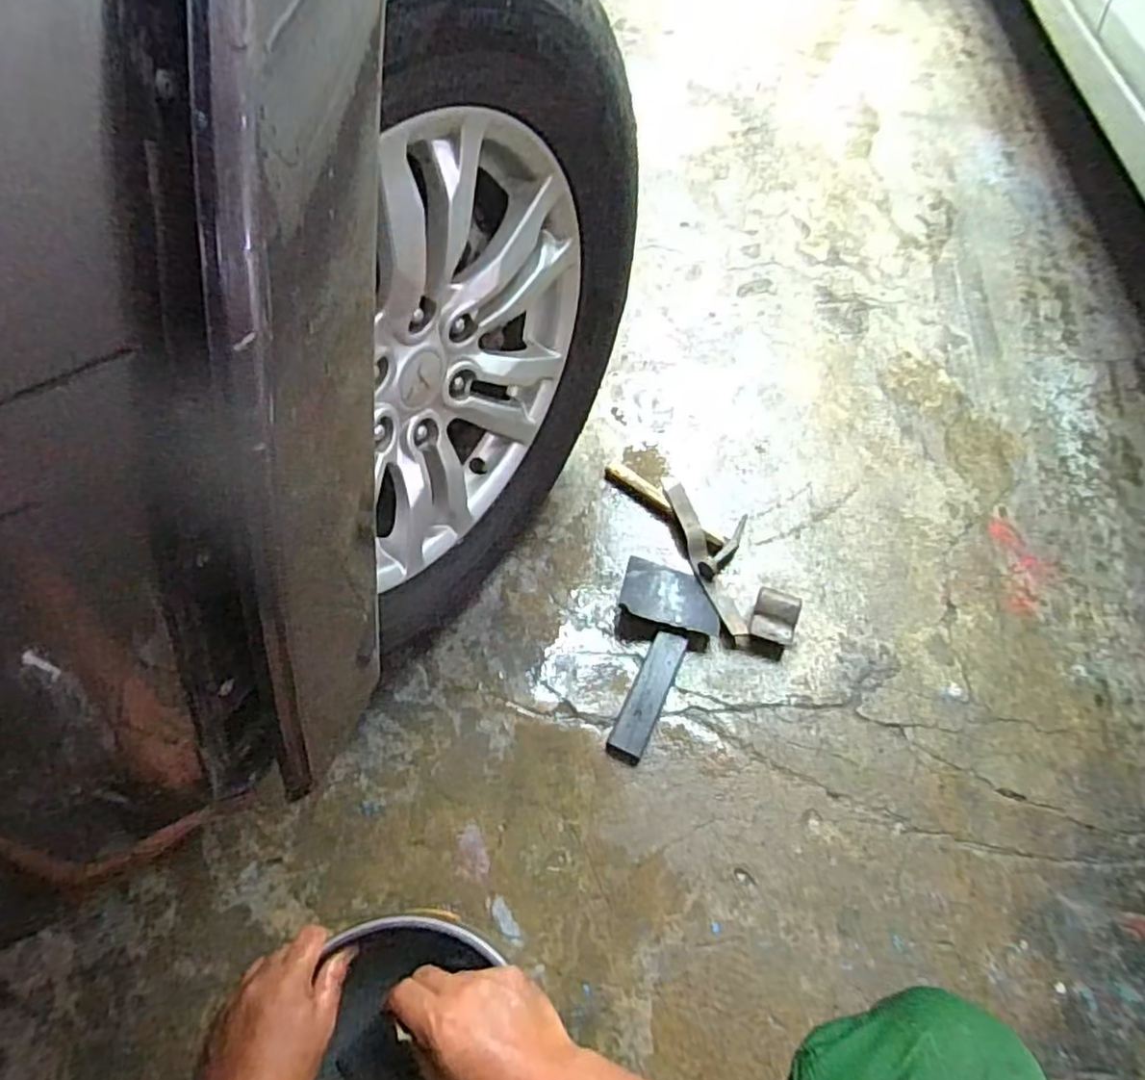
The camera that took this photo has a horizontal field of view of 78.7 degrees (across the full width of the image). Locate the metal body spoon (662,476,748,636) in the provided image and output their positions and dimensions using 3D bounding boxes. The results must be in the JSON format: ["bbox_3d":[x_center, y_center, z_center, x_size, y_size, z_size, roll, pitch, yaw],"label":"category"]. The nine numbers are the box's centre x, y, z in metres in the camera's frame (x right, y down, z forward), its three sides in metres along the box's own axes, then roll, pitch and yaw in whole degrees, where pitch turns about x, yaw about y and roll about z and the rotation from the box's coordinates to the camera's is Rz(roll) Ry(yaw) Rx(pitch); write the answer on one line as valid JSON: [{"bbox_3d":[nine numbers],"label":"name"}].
[{"bbox_3d":[0.186,0.017,1.012,0.034,0.022,0.264,-11,62,-9],"label":"metal body spoon"}]

